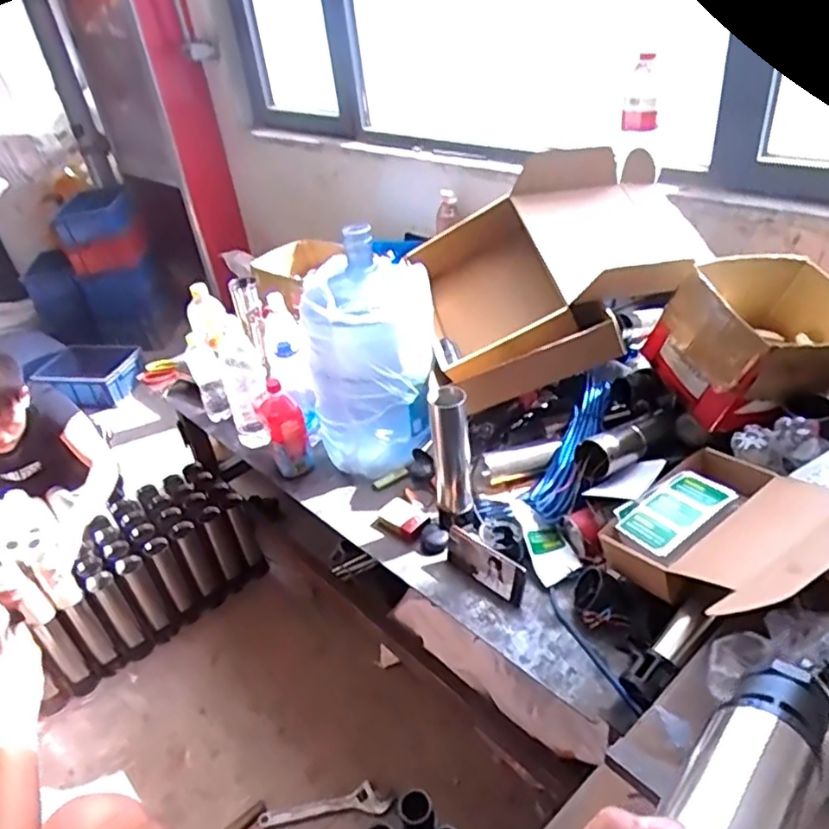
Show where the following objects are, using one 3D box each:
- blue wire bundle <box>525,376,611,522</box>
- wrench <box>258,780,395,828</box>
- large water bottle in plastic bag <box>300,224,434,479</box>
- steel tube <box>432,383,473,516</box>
[{"bbox_3d":[0.303,0.054,1.236,0.090,0.072,0.325,16,60,29],"label":"blue wire bundle"},{"bbox_3d":[-0.191,0.855,1.430,0.285,0.024,0.062,-8,36,-1],"label":"wrench"},{"bbox_3d":[-0.088,-0.135,1.370,0.284,0.431,0.245,-12,36,-6],"label":"large water bottle in plastic bag"},{"bbox_3d":[0.068,0.066,1.162,0.053,0.250,0.052,-5,36,4],"label":"steel tube"}]

